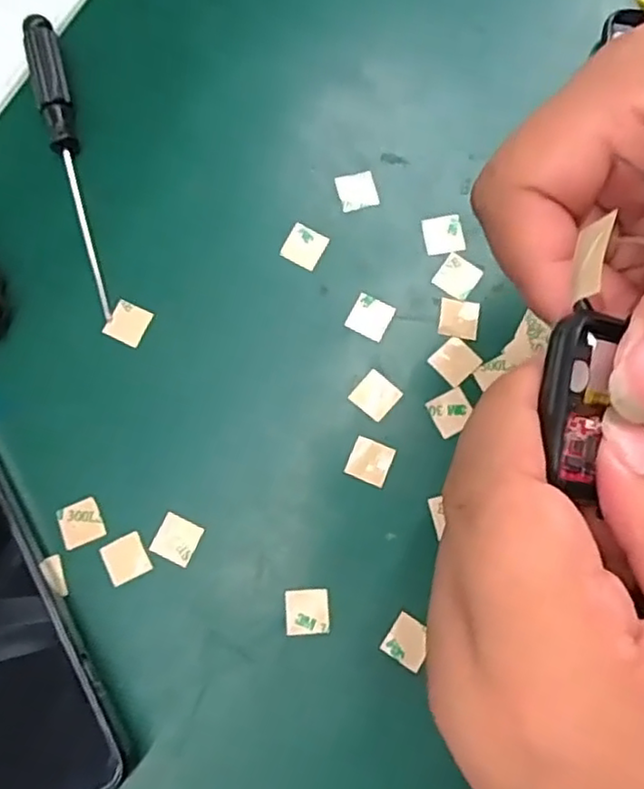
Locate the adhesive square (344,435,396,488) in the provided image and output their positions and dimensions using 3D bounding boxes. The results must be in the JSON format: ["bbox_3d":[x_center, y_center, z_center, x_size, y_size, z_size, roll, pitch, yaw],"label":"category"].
[{"bbox_3d":[0.018,0.025,0.248,0.015,0.004,0.015,23,80,5],"label":"adhesive square"}]

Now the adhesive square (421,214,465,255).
[{"bbox_3d":[0.049,-0.064,0.267,0.016,0.004,0.016,-11,80,-4],"label":"adhesive square"}]

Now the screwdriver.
[{"bbox_3d":[-0.103,-0.095,0.269,0.013,0.011,0.128,-15,79,-2],"label":"screwdriver"}]

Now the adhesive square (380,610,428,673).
[{"bbox_3d":[0.031,0.088,0.235,0.015,0.004,0.015,32,81,6],"label":"adhesive square"}]

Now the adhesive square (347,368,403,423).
[{"bbox_3d":[0.021,0.000,0.253,0.016,0.004,0.015,40,82,7],"label":"adhesive square"}]

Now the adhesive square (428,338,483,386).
[{"bbox_3d":[0.052,-0.014,0.255,0.015,0.004,0.015,-44,82,-7],"label":"adhesive square"}]

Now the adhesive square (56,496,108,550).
[{"bbox_3d":[-0.090,0.048,0.246,0.016,0.004,0.015,-26,80,-5],"label":"adhesive square"}]

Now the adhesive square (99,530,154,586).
[{"bbox_3d":[-0.072,0.060,0.244,0.015,0.004,0.015,-26,77,-5],"label":"adhesive square"}]

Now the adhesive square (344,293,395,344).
[{"bbox_3d":[0.019,-0.031,0.259,0.016,0.004,0.016,26,80,5],"label":"adhesive square"}]

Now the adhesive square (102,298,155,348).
[{"bbox_3d":[-0.077,-0.028,0.261,0.015,0.004,0.015,25,80,5],"label":"adhesive square"}]

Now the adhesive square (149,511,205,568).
[{"bbox_3d":[-0.054,0.054,0.246,0.016,0.004,0.016,24,79,6],"label":"adhesive square"}]

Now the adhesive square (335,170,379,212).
[{"bbox_3d":[0.014,-0.084,0.270,0.015,0.004,0.016,-13,79,-2],"label":"adhesive square"}]

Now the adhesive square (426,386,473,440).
[{"bbox_3d":[0.049,0.007,0.251,0.015,0.004,0.015,-27,80,-5],"label":"adhesive square"}]

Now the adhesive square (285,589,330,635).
[{"bbox_3d":[-0.005,0.078,0.239,0.016,0.004,0.015,-4,79,1],"label":"adhesive square"}]

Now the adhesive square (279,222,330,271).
[{"bbox_3d":[-0.007,-0.060,0.266,0.015,0.004,0.016,28,81,6],"label":"adhesive square"}]

